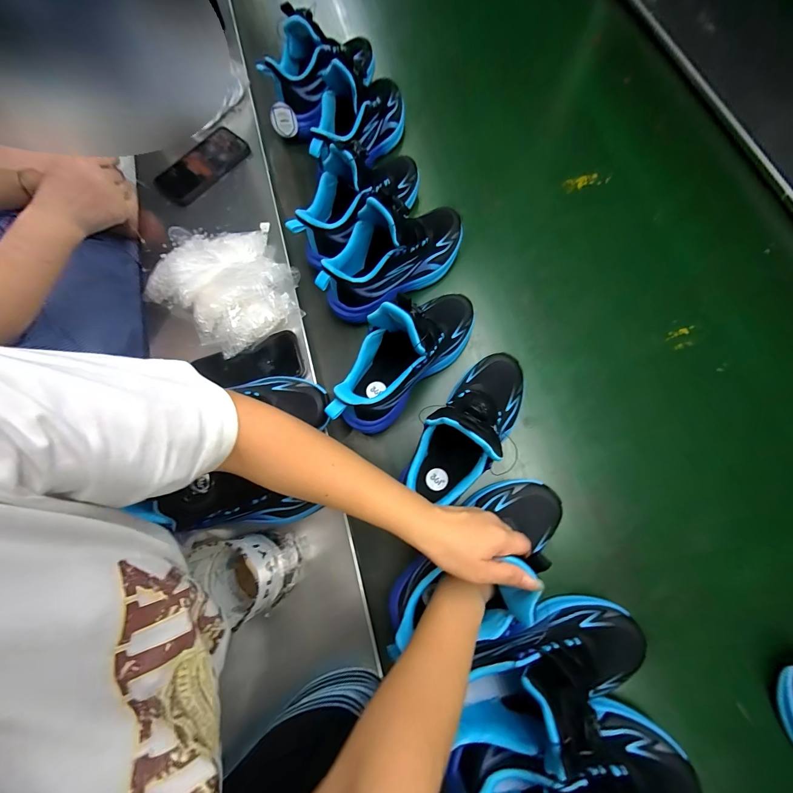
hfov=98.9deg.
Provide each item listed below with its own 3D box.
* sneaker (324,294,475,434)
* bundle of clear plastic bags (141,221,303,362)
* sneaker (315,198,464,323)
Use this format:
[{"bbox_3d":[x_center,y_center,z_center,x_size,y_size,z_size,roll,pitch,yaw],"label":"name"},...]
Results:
[{"bbox_3d":[0.011,-0.056,0.430,0.091,0.139,0.241,43,79,11],"label":"sneaker"},{"bbox_3d":[-0.243,-0.159,0.503,0.186,0.075,0.186,0,75,1],"label":"bundle of clear plastic bags"},{"bbox_3d":[-0.001,-0.208,0.479,0.238,0.127,0.091,-31,77,-7],"label":"sneaker"}]

